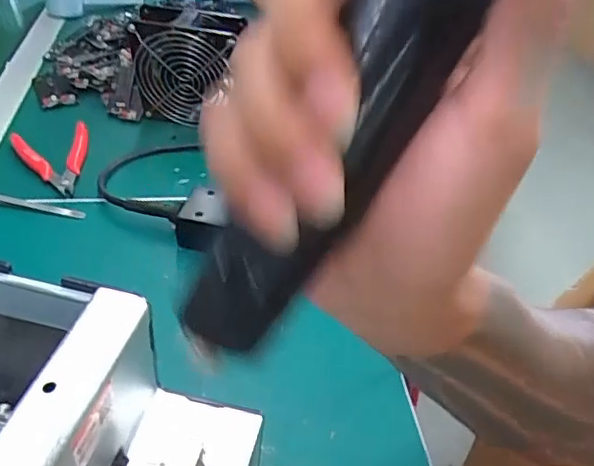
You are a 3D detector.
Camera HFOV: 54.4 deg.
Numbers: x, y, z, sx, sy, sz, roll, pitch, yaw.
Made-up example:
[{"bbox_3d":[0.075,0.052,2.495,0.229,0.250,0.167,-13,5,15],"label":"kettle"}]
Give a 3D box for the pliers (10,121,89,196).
[{"bbox_3d":[-0.238,-0.075,0.576,0.074,0.017,0.109,-15,48,-22],"label":"pliers"}]

